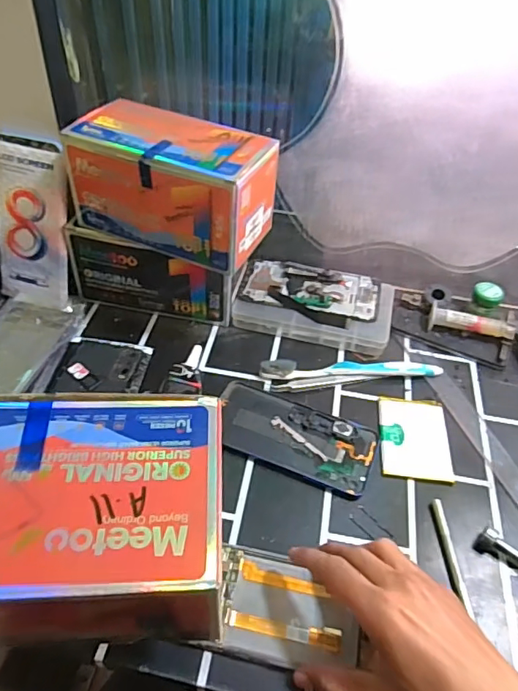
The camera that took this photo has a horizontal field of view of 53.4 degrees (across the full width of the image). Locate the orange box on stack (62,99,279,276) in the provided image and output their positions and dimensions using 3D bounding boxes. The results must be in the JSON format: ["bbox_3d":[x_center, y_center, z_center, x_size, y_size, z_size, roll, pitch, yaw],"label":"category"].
[{"bbox_3d":[-0.082,-0.155,0.497,0.175,0.096,0.092,20,47,14],"label":"orange box on stack"}]

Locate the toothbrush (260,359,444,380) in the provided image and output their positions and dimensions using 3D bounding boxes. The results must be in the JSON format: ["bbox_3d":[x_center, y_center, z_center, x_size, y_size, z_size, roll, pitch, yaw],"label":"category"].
[{"bbox_3d":[0.095,0.024,0.525,0.186,0.015,0.017,-1,46,-5],"label":"toothbrush"}]

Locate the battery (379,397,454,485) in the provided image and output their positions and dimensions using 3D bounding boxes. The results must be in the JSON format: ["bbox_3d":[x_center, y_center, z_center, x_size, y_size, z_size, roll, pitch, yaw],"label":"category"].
[{"bbox_3d":[0.144,0.083,0.476,0.061,0.004,0.087,7,45,2],"label":"battery"}]

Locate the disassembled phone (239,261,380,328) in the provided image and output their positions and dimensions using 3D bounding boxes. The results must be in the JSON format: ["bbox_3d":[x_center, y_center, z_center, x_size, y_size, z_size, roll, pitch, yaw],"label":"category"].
[{"bbox_3d":[0.059,-0.062,0.581,0.149,0.010,0.077,15,50,11],"label":"disassembled phone"}]

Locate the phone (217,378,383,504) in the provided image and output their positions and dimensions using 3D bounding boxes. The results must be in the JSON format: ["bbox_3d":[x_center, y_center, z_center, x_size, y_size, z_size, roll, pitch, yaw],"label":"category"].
[{"bbox_3d":[0.031,0.083,0.471,0.148,0.005,0.073,19,47,14],"label":"phone"}]

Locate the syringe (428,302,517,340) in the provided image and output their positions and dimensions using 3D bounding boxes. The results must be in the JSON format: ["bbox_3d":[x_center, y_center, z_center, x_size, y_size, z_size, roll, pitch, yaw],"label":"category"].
[{"bbox_3d":[0.231,-0.023,0.563,0.088,0.022,0.023,14,46,9],"label":"syringe"}]

